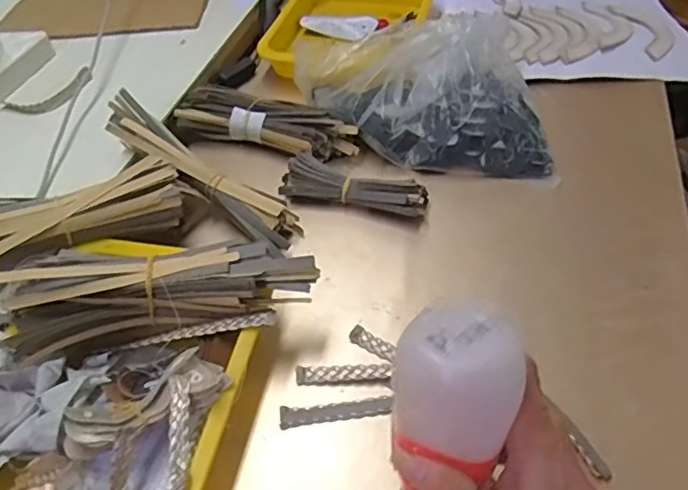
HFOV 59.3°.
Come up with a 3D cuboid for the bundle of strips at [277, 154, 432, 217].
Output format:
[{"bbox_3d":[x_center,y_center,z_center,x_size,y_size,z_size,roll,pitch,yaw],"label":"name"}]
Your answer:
[{"bbox_3d":[0.010,-0.059,0.598,0.145,0.026,0.038,9,48,12],"label":"bundle of strips"}]

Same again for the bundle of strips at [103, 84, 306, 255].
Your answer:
[{"bbox_3d":[-0.144,-0.071,0.591,0.233,0.028,0.050,36,57,9],"label":"bundle of strips"}]

